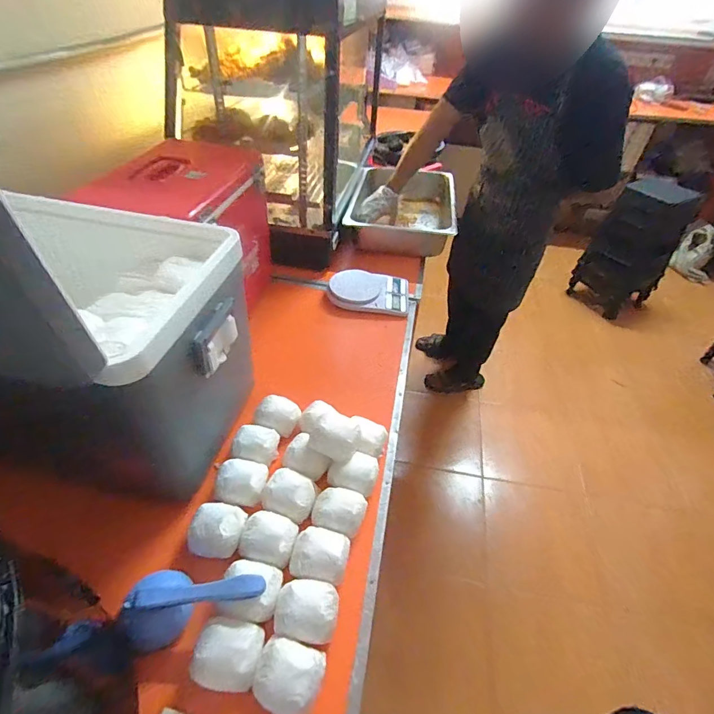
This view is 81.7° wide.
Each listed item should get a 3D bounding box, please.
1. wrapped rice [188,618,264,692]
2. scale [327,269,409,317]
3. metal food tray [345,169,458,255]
[{"bbox_3d":[-0.166,0.379,0.528,0.084,0.052,0.073,11,44,7],"label":"wrapped rice"},{"bbox_3d":[0.036,-0.179,1.124,0.221,0.036,0.137,11,44,7],"label":"scale"},{"bbox_3d":[0.153,-0.492,1.402,0.337,0.121,0.467,9,44,5],"label":"metal food tray"}]

